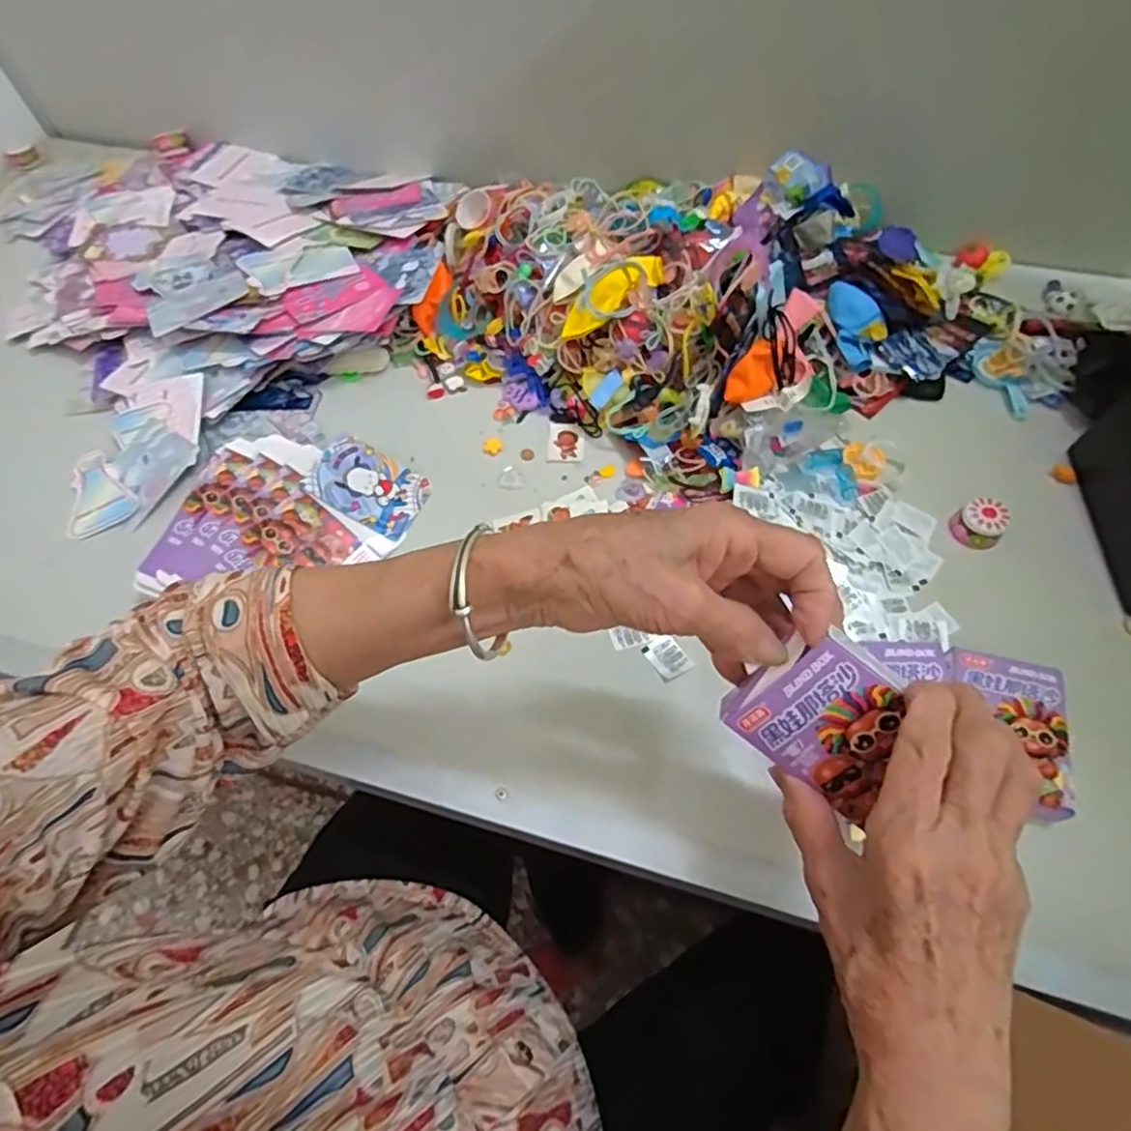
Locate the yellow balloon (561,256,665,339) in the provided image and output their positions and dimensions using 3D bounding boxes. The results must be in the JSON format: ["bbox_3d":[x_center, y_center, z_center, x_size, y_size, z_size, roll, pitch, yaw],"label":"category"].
[{"bbox_3d":[0.040,-0.217,0.527,0.097,0.023,0.034,-38,66,2],"label":"yellow balloon"}]

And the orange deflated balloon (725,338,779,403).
[{"bbox_3d":[0.146,-0.147,0.498,0.048,0.025,0.026,-42,68,-18],"label":"orange deflated balloon"}]

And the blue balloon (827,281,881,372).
[{"bbox_3d":[0.247,-0.207,0.554,0.036,0.018,0.084,-2,77,2],"label":"blue balloon"}]

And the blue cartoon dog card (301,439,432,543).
[{"bbox_3d":[-0.157,-0.064,0.521,0.087,0.004,0.065,32,62,-5],"label":"blue cartoon dog card"}]

